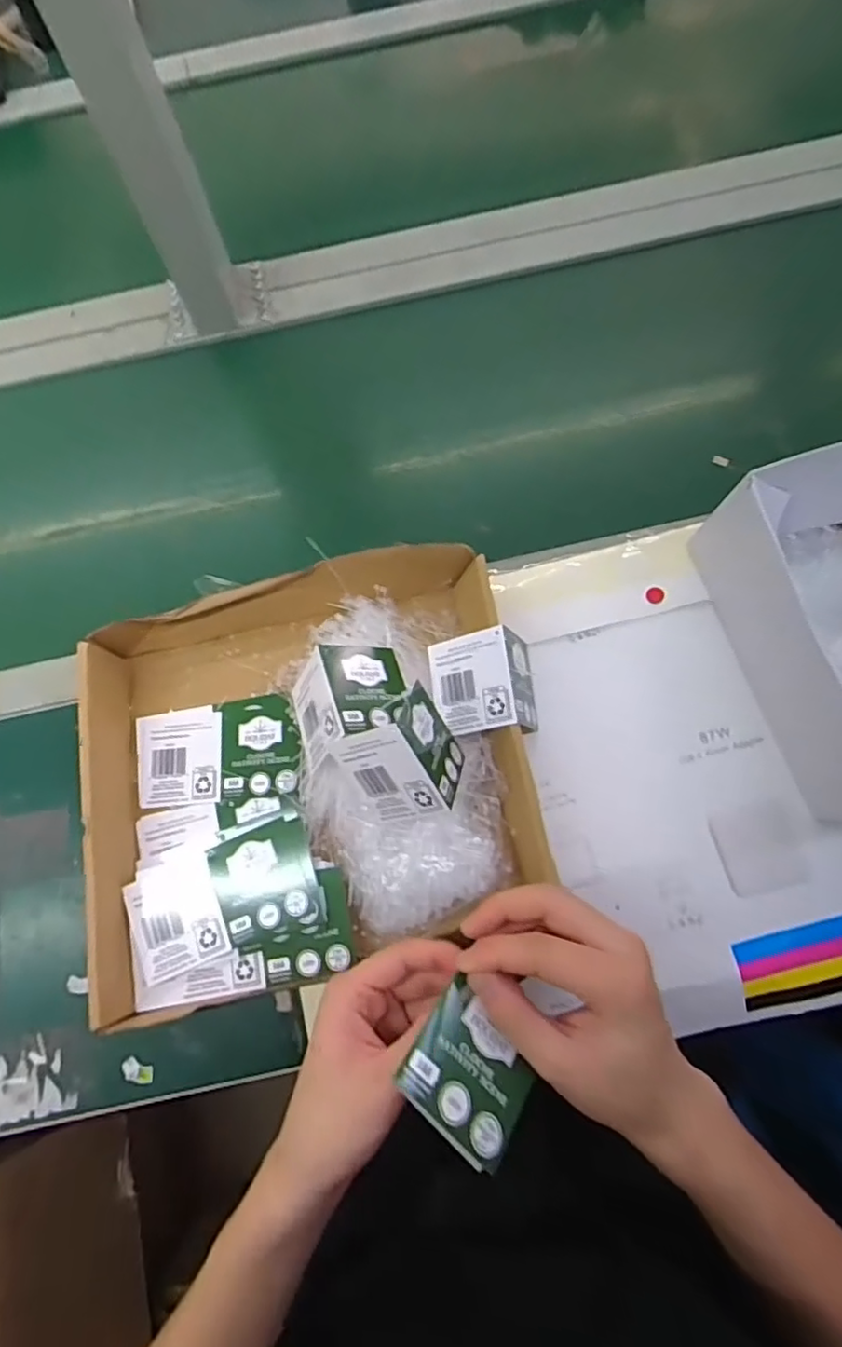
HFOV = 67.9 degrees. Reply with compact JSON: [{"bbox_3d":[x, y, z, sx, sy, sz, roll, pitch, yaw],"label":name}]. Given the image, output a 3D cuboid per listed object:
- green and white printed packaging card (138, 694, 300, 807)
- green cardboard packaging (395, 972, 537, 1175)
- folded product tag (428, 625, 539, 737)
[{"bbox_3d":[-0.159,0.061,0.488,0.131,0.005,0.077,-7,74,6],"label":"green and white printed packaging card"},{"bbox_3d":[0.025,0.192,0.300,0.058,0.008,0.054,42,51,3],"label":"green cardboard packaging"},{"bbox_3d":[0.048,0.008,0.457,0.074,0.059,0.070,-7,73,2],"label":"folded product tag"}]

